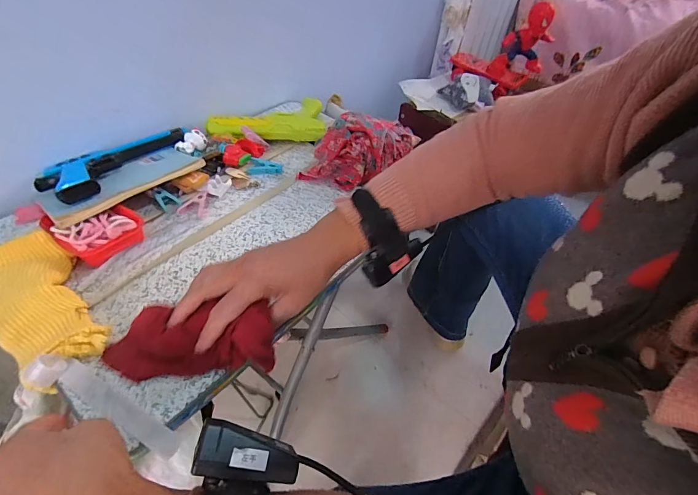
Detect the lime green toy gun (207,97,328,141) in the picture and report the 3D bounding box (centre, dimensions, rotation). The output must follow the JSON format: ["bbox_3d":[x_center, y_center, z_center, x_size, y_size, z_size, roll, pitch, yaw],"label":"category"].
[{"bbox_3d":[-0.147,-0.239,0.673,0.199,0.038,0.101,-6,51,-8],"label":"lime green toy gun"}]

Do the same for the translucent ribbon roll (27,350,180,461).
[{"bbox_3d":[-0.217,0.142,0.331,0.160,0.032,0.031,25,53,11],"label":"translucent ribbon roll"}]

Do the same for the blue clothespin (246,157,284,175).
[{"bbox_3d":[-0.138,-0.133,0.608,0.055,0.013,0.033,0,50,-4],"label":"blue clothespin"}]

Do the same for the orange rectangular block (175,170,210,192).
[{"bbox_3d":[-0.230,-0.097,0.543,0.045,0.018,0.019,-24,56,-22],"label":"orange rectangular block"}]

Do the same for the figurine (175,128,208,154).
[{"bbox_3d":[-0.258,-0.172,0.601,0.048,0.024,0.029,-34,60,-28],"label":"figurine"}]

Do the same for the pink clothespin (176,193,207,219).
[{"bbox_3d":[-0.225,-0.060,0.531,0.038,0.008,0.044,-5,51,-7],"label":"pink clothespin"}]

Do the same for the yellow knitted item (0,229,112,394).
[{"bbox_3d":[-0.335,0.051,0.393,0.201,0.035,0.100,31,55,20],"label":"yellow knitted item"}]

